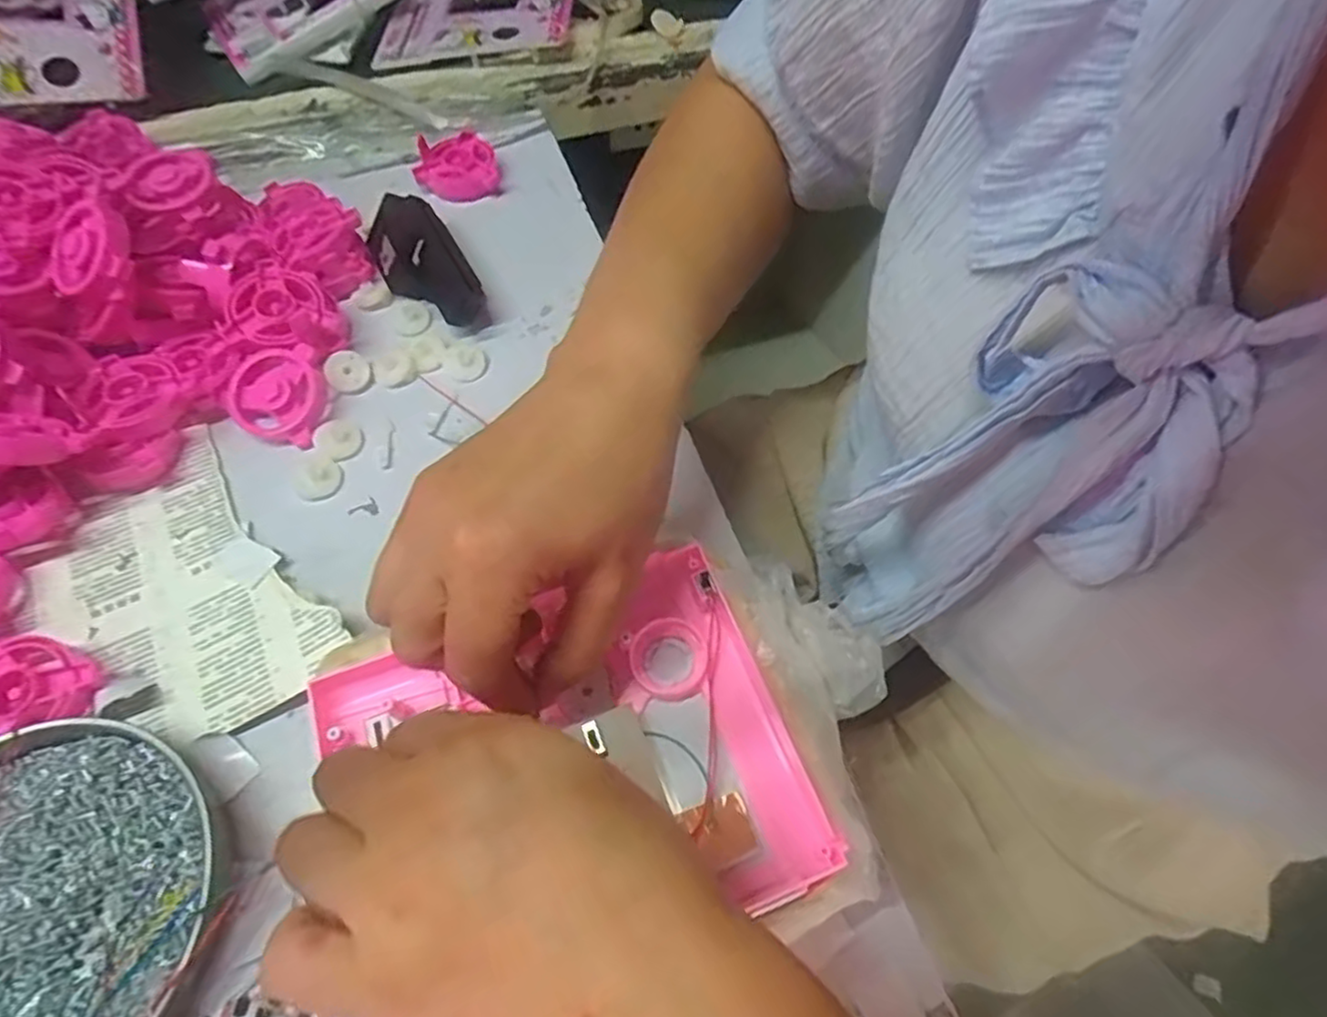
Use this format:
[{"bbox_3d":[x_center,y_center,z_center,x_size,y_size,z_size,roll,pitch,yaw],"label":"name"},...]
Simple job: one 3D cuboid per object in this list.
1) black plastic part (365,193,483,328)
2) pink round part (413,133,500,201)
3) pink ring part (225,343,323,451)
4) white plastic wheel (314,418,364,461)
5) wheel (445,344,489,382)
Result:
[{"bbox_3d":[-0.143,-0.145,0.430,0.046,0.032,0.100,-29,63,-16],"label":"black plastic part"},{"bbox_3d":[-0.139,-0.229,0.485,0.053,0.020,0.049,1,60,-1],"label":"pink round part"},{"bbox_3d":[-0.204,-0.057,0.382,0.047,0.011,0.053,-17,80,-5],"label":"pink ring part"},{"bbox_3d":[-0.170,-0.037,0.378,0.022,0.004,0.024,1,60,-1],"label":"white plastic wheel"},{"bbox_3d":[-0.112,-0.083,0.408,0.023,0.005,0.024,1,60,-1],"label":"wheel"}]

